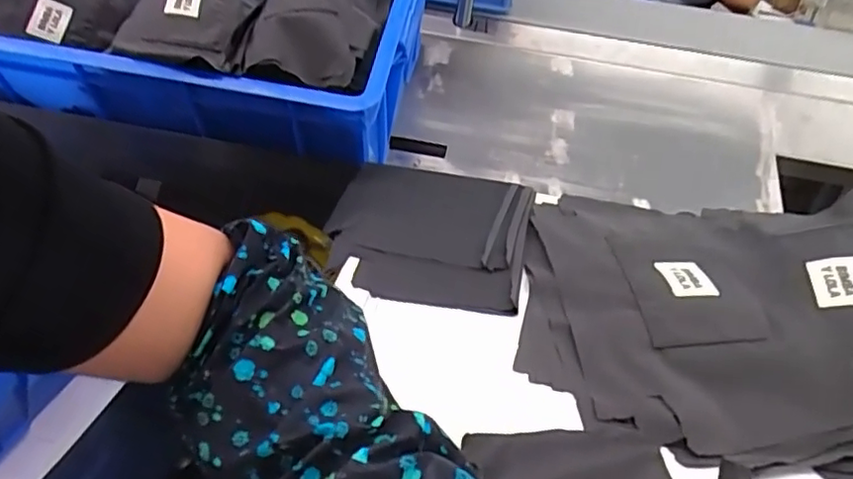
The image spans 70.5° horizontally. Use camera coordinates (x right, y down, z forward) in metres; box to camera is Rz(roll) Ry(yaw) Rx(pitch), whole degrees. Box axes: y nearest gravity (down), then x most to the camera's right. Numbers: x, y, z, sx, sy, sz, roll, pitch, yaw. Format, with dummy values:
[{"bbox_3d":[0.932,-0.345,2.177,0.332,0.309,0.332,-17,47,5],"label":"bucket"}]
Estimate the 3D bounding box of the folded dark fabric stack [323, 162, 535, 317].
[{"bbox_3d":[0.001,-0.012,0.563,0.183,0.012,0.219,12,33,7],"label":"folded dark fabric stack"}]

